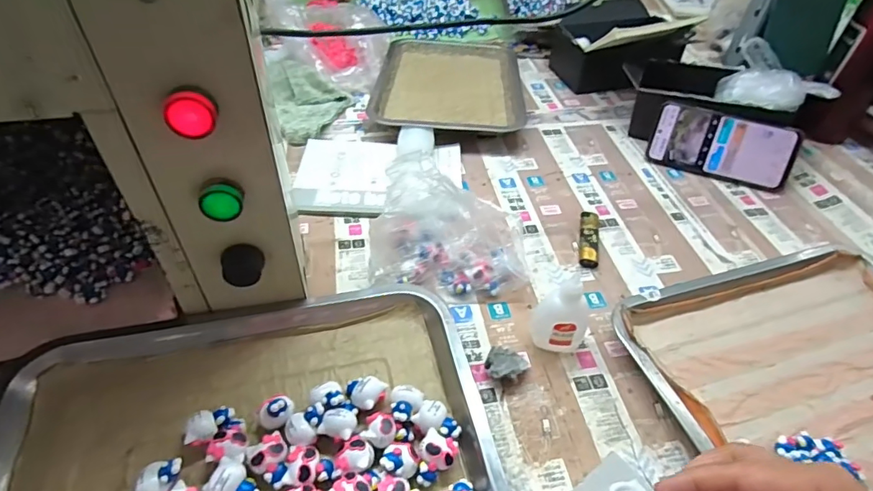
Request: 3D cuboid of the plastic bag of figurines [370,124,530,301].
[{"bbox_3d":[0.017,-0.018,0.468,0.146,0.097,0.108,9,46,5],"label":"plastic bag of figurines"}]

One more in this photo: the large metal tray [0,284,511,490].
[{"bbox_3d":[-0.135,0.148,0.339,0.342,0.026,0.255,-7,47,-11],"label":"large metal tray"}]

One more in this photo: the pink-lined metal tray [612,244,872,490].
[{"bbox_3d":[0.336,0.120,0.412,0.301,0.028,0.269,-12,48,-15],"label":"pink-lined metal tray"}]

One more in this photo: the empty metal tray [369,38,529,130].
[{"bbox_3d":[0.021,-0.256,0.752,0.218,0.026,0.305,2,45,-2],"label":"empty metal tray"}]

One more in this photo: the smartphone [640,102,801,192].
[{"bbox_3d":[0.356,-0.127,0.615,0.160,0.078,0.008,21,13,18],"label":"smartphone"}]

